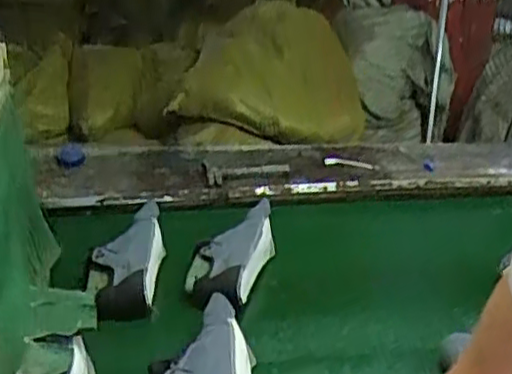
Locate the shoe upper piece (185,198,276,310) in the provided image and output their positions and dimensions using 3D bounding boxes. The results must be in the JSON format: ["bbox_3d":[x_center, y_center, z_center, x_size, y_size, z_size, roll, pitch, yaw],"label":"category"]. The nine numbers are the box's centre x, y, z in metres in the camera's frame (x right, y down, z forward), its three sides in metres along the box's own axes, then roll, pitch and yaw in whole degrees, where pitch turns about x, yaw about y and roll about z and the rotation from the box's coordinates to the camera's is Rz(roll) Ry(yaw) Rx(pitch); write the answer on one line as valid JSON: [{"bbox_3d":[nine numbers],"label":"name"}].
[{"bbox_3d":[-0.040,0.124,1.351,0.121,0.097,0.241,11,28,18],"label":"shoe upper piece"}]

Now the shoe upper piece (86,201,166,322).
[{"bbox_3d":[-0.237,0.130,1.345,0.133,0.072,0.298,5,43,5],"label":"shoe upper piece"}]

